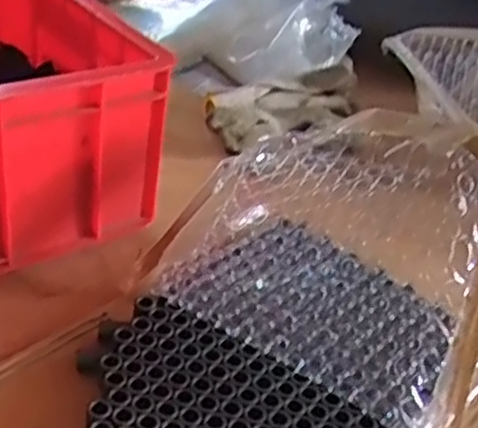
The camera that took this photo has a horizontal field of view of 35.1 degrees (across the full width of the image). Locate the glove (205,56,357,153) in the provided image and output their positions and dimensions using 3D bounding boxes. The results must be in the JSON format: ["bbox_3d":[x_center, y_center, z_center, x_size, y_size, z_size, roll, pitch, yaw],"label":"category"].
[{"bbox_3d":[0.054,-0.120,0.826,0.081,0.037,0.245,32,41,31],"label":"glove"}]

